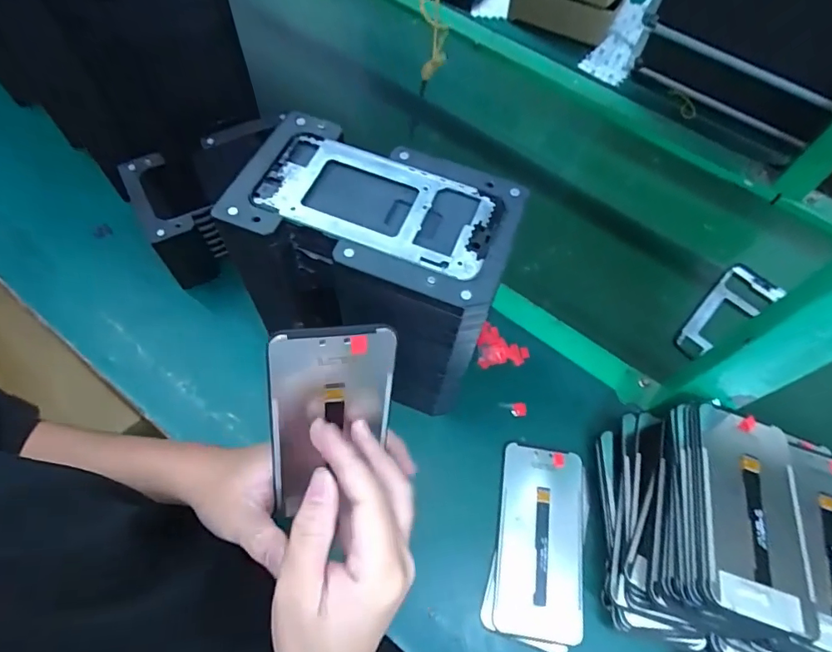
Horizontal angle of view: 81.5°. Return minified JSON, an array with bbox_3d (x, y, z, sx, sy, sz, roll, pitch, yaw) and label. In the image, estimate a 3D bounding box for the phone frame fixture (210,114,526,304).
[{"bbox_3d":[-0.025,-0.083,0.325,0.177,0.010,0.106,20,63,7],"label":"phone frame fixture"}]

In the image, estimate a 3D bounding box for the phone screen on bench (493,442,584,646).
[{"bbox_3d":[0.110,0.186,0.426,0.073,0.007,0.154,8,61,5],"label":"phone screen on bench"}]

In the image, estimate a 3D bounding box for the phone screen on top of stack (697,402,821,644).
[{"bbox_3d":[0.252,0.135,0.359,0.070,0.011,0.158,17,54,6],"label":"phone screen on top of stack"}]

